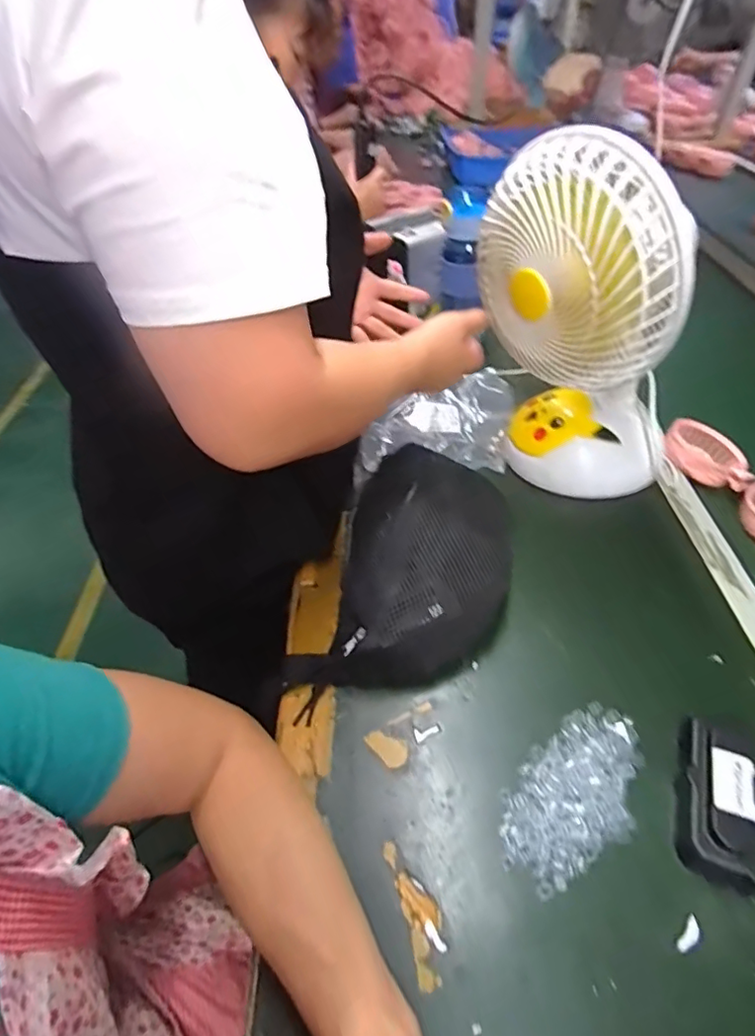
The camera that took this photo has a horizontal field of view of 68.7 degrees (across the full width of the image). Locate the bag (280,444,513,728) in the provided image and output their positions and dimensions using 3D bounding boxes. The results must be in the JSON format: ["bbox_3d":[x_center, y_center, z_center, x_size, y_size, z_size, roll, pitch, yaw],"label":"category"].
[{"bbox_3d":[0.035,0.044,0.494,0.160,0.059,0.279,17,54,11],"label":"bag"}]

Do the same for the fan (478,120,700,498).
[{"bbox_3d":[0.195,-0.169,0.526,0.206,0.307,0.110,27,56,18],"label":"fan"}]

